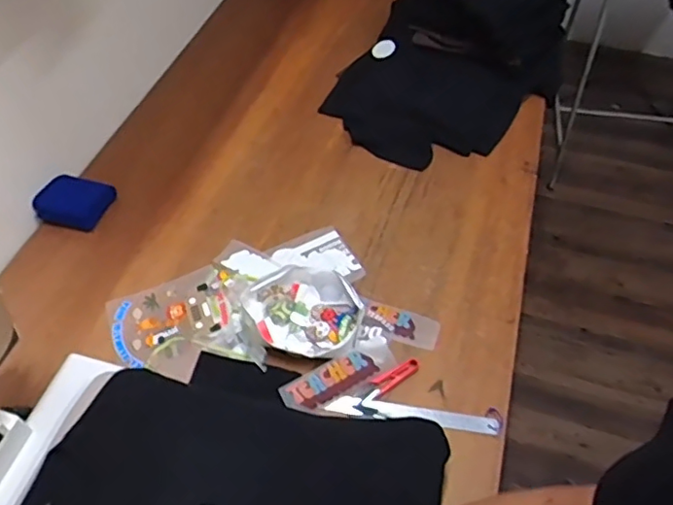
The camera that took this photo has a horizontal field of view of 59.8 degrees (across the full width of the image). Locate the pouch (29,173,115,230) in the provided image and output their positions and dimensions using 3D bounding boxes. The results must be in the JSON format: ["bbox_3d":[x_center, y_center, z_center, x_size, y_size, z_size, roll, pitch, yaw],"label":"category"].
[{"bbox_3d":[-0.506,-0.100,1.135,0.117,0.055,0.114,9,52,6],"label":"pouch"}]

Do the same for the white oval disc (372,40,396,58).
[{"bbox_3d":[0.112,-0.491,1.409,0.068,0.010,0.051,28,86,40],"label":"white oval disc"}]

